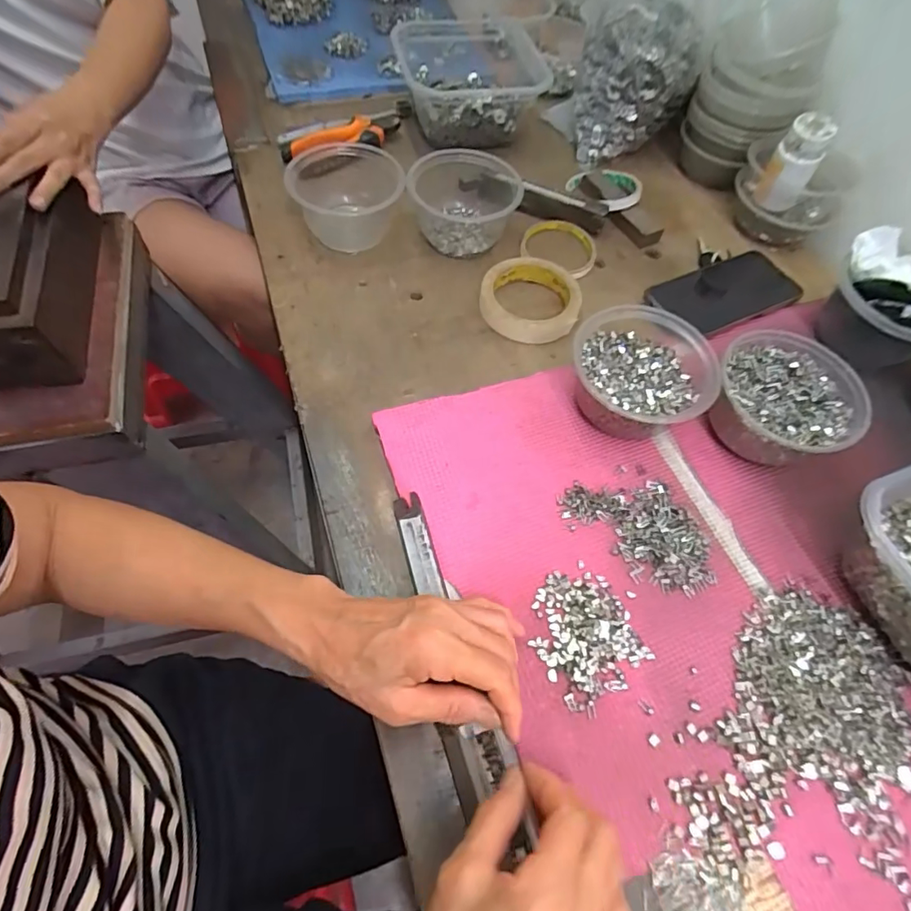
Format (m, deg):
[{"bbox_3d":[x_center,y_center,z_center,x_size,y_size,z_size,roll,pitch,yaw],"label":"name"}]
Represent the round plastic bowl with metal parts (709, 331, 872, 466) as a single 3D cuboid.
[{"bbox_3d":[0.271,-0.043,0.438,0.109,0.056,0.113,1,60,-3],"label":"round plastic bowl with metal parts"}]

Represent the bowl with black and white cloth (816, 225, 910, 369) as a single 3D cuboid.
[{"bbox_3d":[0.402,-0.144,0.488,0.101,0.075,0.085,38,65,17],"label":"bowl with black and white cloth"}]

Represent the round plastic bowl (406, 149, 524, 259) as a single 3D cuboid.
[{"bbox_3d":[0.011,-0.275,0.554,0.109,0.059,0.109,1,60,-3],"label":"round plastic bowl"}]

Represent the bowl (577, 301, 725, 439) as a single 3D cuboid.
[{"bbox_3d":[0.154,-0.065,0.439,0.109,0.060,0.111,1,60,-3],"label":"bowl"}]

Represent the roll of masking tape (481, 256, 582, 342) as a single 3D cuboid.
[{"bbox_3d":[0.076,-0.163,0.521,0.095,0.020,0.107,13,60,4],"label":"roll of masking tape"}]

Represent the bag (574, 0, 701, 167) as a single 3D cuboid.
[{"bbox_3d":[0.217,-0.450,0.629,0.125,0.122,0.102,2,60,-2],"label":"bag"}]

